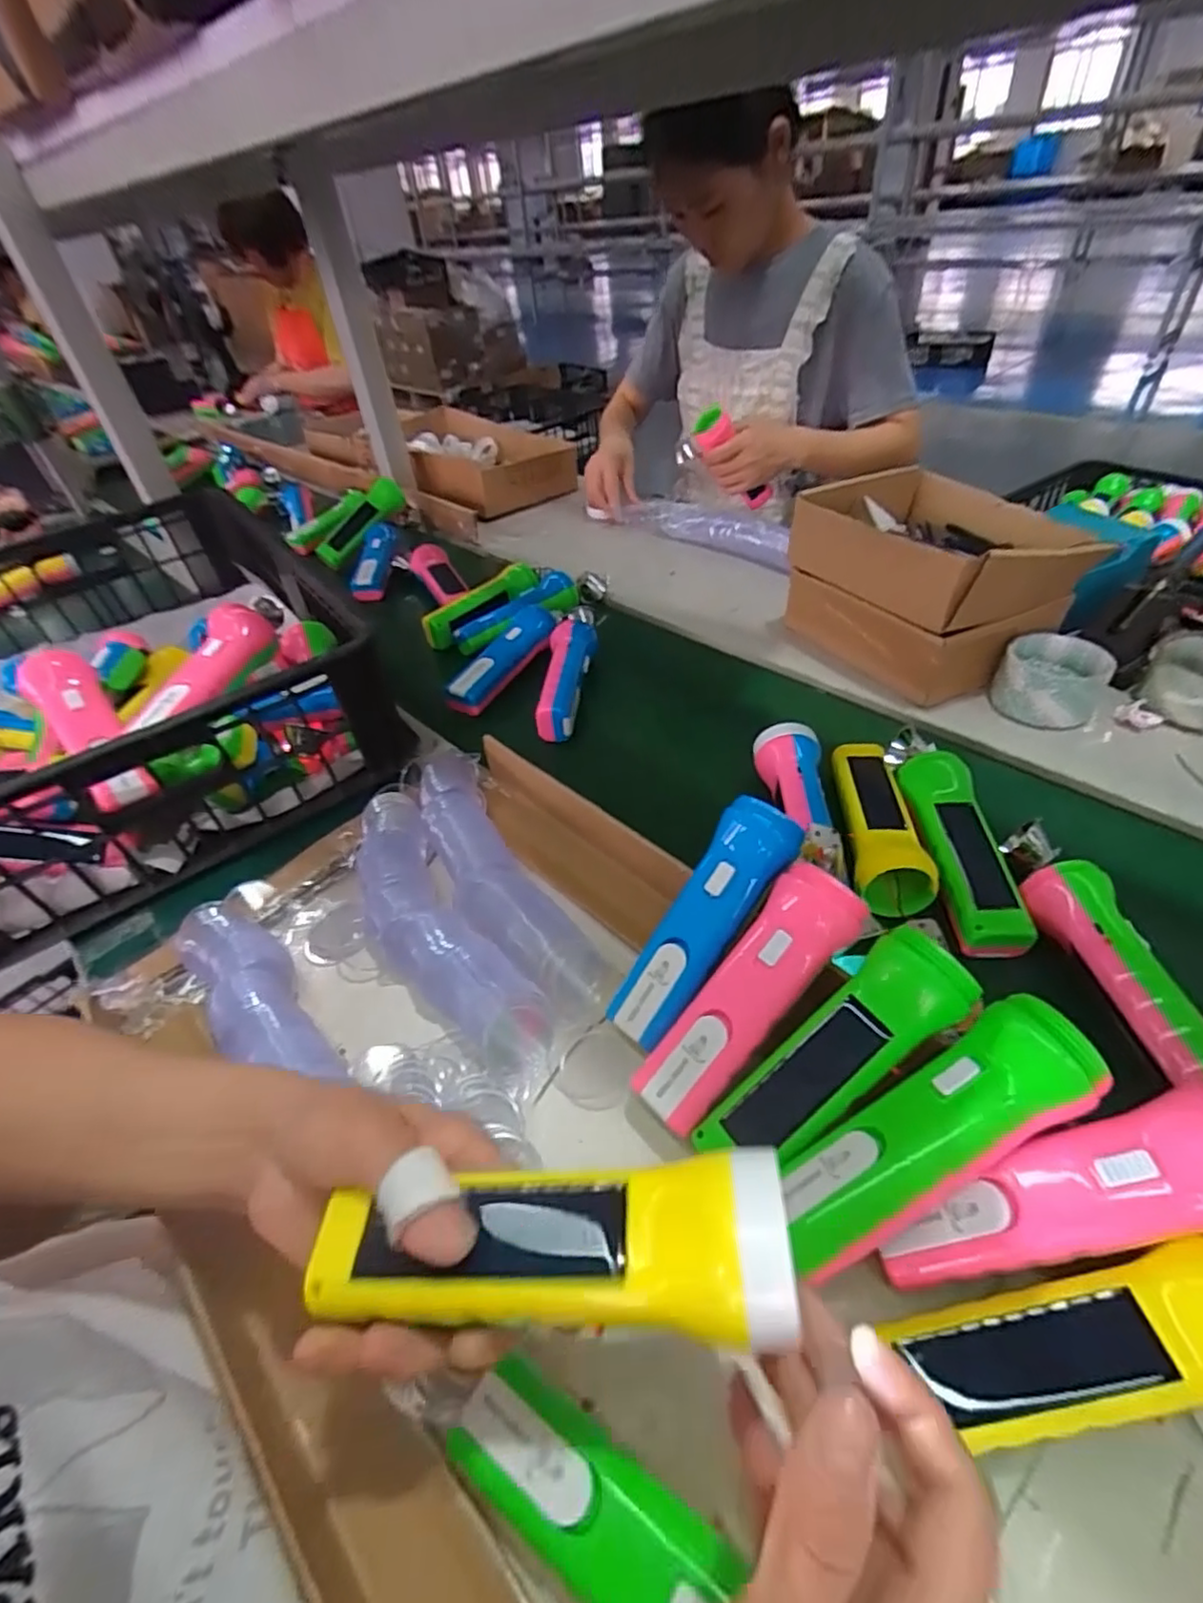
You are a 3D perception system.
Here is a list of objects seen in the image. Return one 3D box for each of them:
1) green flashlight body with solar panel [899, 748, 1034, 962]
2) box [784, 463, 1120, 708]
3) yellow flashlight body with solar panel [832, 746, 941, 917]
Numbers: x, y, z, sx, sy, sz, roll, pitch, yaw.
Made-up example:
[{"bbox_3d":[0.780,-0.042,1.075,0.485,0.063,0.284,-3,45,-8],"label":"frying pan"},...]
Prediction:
[{"bbox_3d":[0.253,0.030,0.459,0.052,0.045,0.150,-1,42,8],"label":"green flashlight body with solar panel"},{"bbox_3d":[0.336,-0.226,0.661,0.203,0.141,0.227,-23,44,-17],"label":"box"},{"bbox_3d":[0.208,0.008,0.490,0.052,0.039,0.150,2,43,11],"label":"yellow flashlight body with solar panel"}]

